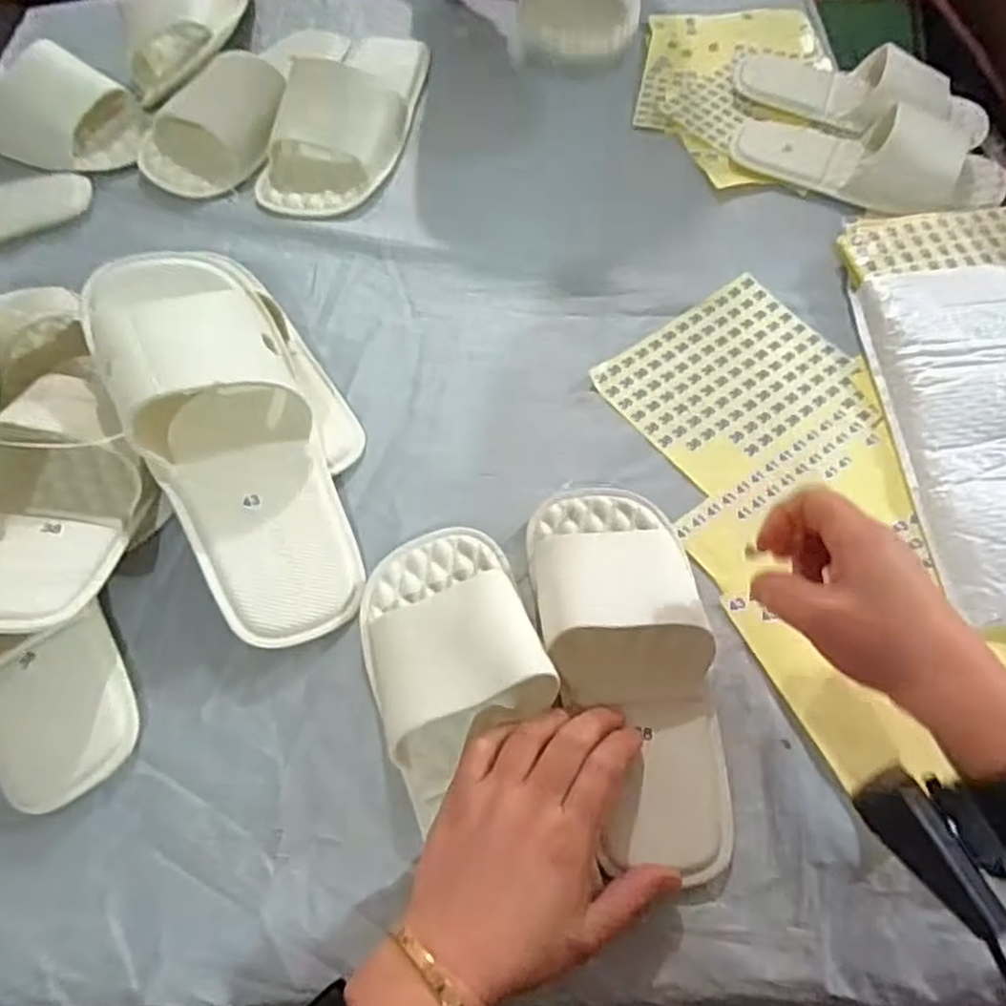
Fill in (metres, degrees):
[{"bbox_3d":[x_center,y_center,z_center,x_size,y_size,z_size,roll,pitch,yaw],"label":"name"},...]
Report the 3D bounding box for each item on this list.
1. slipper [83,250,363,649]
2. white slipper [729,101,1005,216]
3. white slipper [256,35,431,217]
[{"bbox_3d":[-0.174,-0.045,0.464,0.106,0.073,0.279,-24,83,-12],"label":"slipper"},{"bbox_3d":[0.313,-0.301,0.626,0.227,0.053,0.086,27,65,16],"label":"white slipper"},{"bbox_3d":[-0.143,-0.377,0.684,0.112,0.051,0.267,11,61,7],"label":"white slipper"}]

